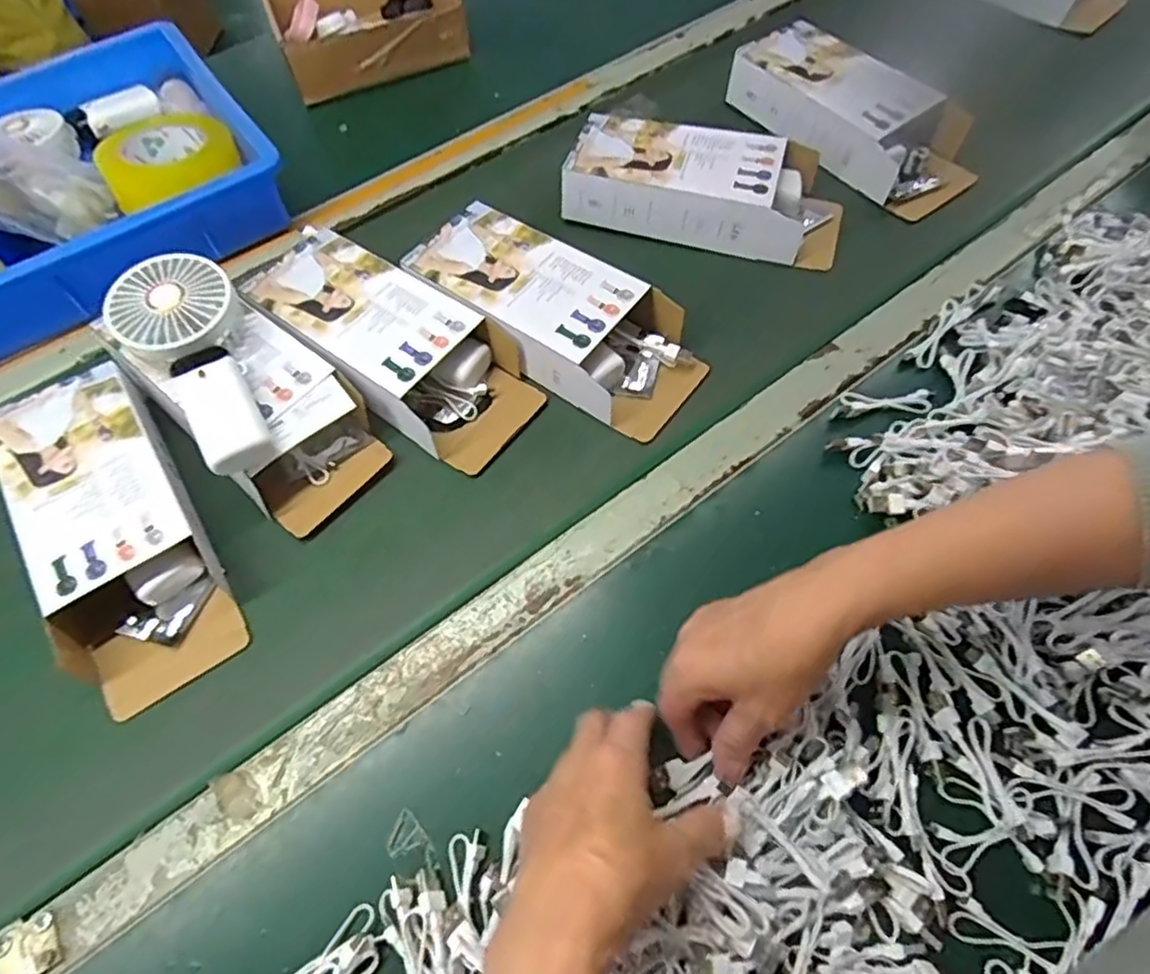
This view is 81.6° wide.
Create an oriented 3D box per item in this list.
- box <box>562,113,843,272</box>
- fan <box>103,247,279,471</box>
[{"bbox_3d":[0.123,-0.276,0.627,0.261,0.062,0.111,12,64,7],"label":"box"},{"bbox_3d":[-0.275,-0.090,0.494,0.082,0.038,0.180,-28,76,-13],"label":"fan"}]

